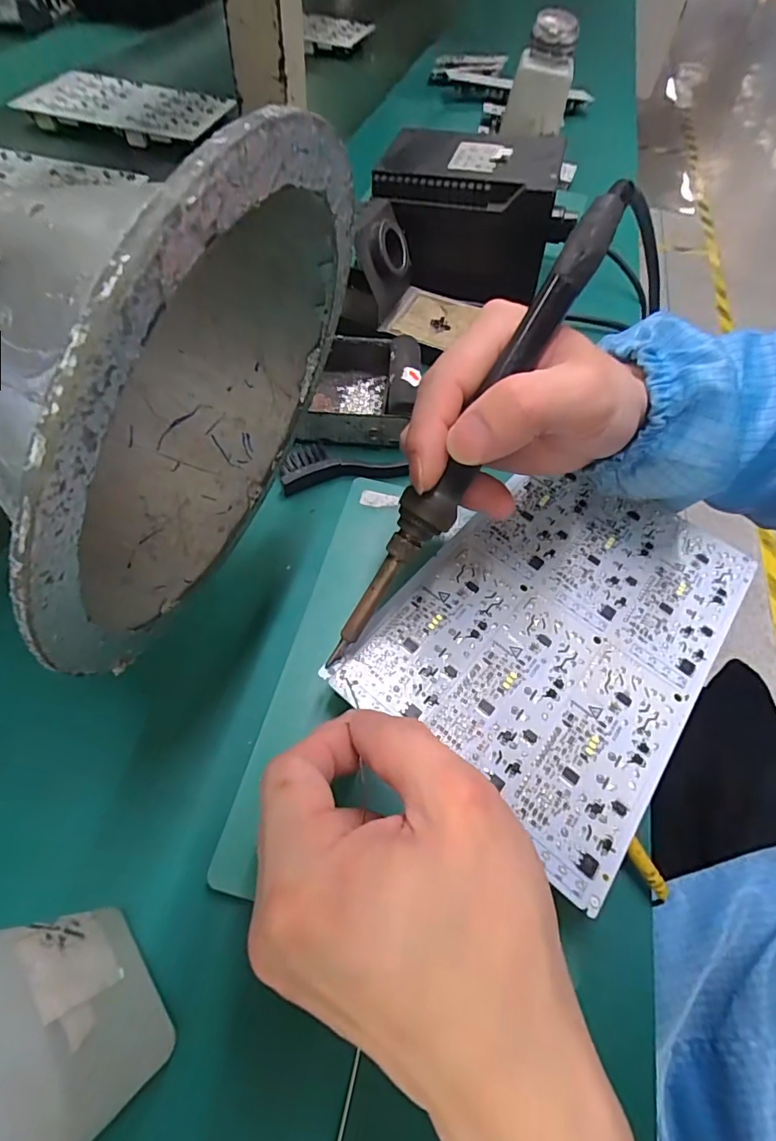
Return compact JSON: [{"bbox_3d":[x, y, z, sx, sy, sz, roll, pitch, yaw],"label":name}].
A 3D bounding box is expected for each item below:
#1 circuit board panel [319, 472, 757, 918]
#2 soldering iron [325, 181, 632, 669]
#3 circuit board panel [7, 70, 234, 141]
[{"bbox_3d":[0.084,0.020,0.243,0.136,0.004,0.197,37,61,16],"label":"circuit board panel"},{"bbox_3d":[0.030,-0.046,0.189,0.018,0.018,0.201,35,103,20],"label":"soldering iron"},{"bbox_3d":[-0.303,-0.557,0.585,0.209,0.009,0.137,10,58,0],"label":"circuit board panel"}]

